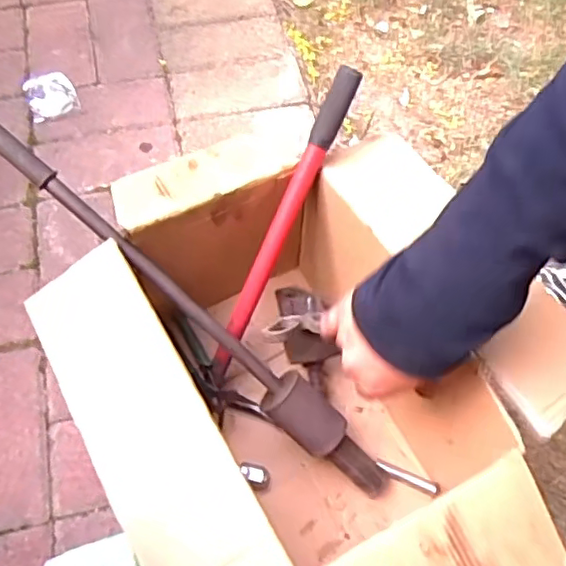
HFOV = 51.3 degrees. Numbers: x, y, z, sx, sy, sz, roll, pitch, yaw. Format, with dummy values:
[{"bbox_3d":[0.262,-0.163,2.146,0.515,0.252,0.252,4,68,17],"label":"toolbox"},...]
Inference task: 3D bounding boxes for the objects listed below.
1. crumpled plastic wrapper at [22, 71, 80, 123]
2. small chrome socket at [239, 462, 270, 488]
[{"bbox_3d":[-0.329,-0.268,0.836,0.066,0.029,0.066,-24,65,-13],"label":"crumpled plastic wrapper"},{"bbox_3d":[-0.029,0.194,0.597,0.031,0.018,0.020,18,63,9],"label":"small chrome socket"}]

